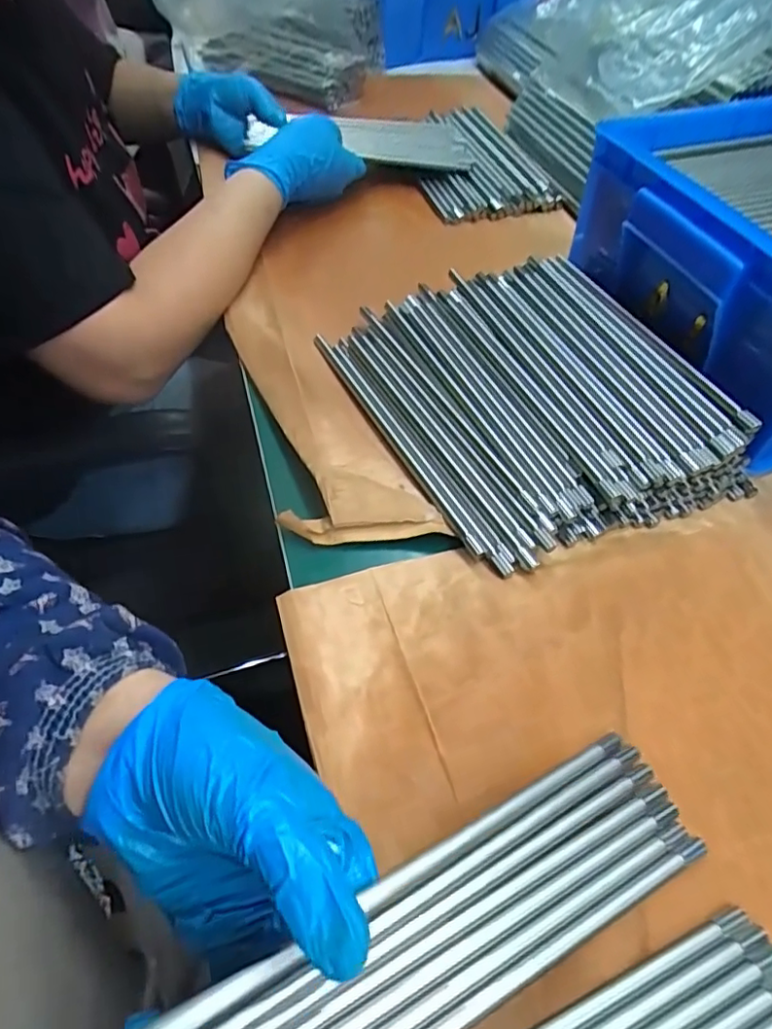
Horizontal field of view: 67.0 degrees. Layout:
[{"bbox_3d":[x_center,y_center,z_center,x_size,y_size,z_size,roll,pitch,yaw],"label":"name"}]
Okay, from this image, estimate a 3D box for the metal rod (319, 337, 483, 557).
[{"bbox_3d":[0.000,-0.057,0.400,0.008,0.011,0.230,-21,55,-18],"label":"metal rod"}]

